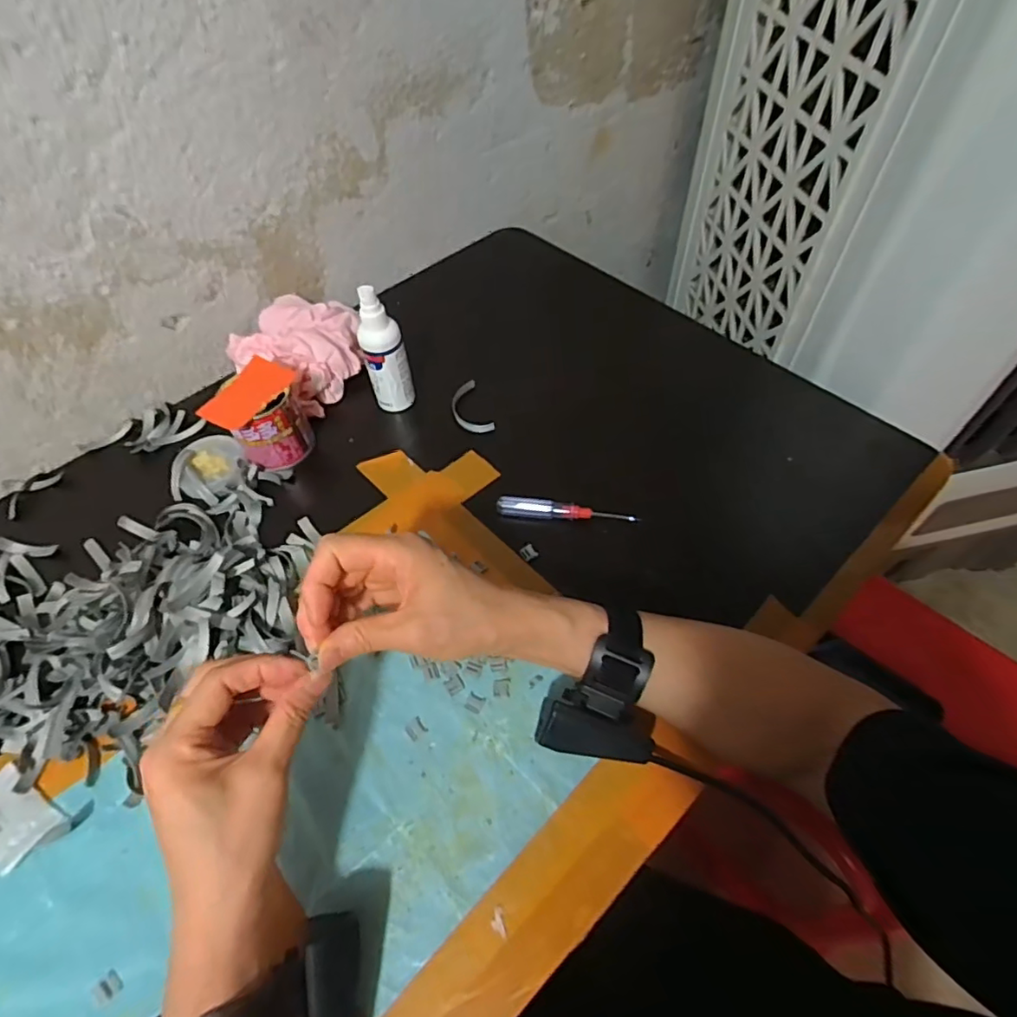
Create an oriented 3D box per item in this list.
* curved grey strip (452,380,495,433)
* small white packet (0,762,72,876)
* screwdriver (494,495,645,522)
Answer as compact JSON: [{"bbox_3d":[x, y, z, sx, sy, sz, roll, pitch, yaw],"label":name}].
[{"bbox_3d":[-0.040,-0.101,0.575,0.032,0.014,0.079,-17,56,-8],"label":"curved grey strip"},{"bbox_3d":[-0.326,0.205,0.371,0.069,0.007,0.039,24,60,19],"label":"small white packet"},{"bbox_3d":[0.049,0.002,0.491,0.118,0.019,0.013,8,56,9],"label":"screwdriver"}]

